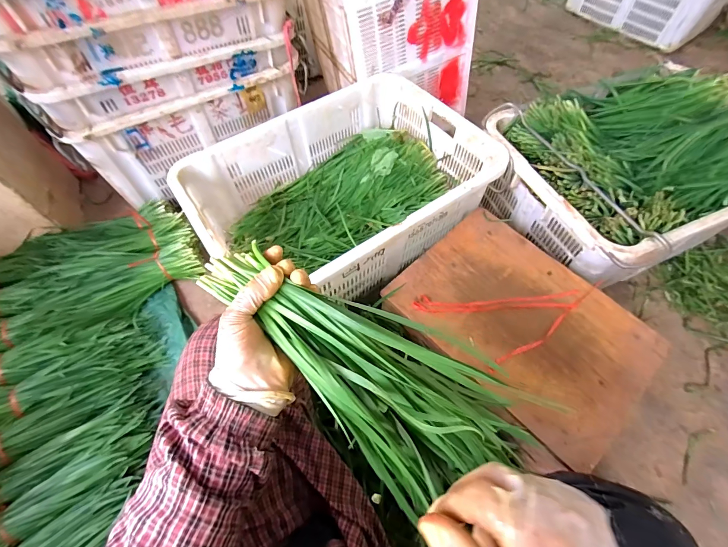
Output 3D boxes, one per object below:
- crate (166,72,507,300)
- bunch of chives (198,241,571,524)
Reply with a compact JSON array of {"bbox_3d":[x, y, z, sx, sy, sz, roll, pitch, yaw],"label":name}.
[{"bbox_3d":[-0.054,-0.196,0.853,0.637,0.194,0.441,-31,64,-17],"label":"crate"},{"bbox_3d":[-0.028,0.074,0.319,0.293,0.062,0.116,31,64,8],"label":"bunch of chives"}]

